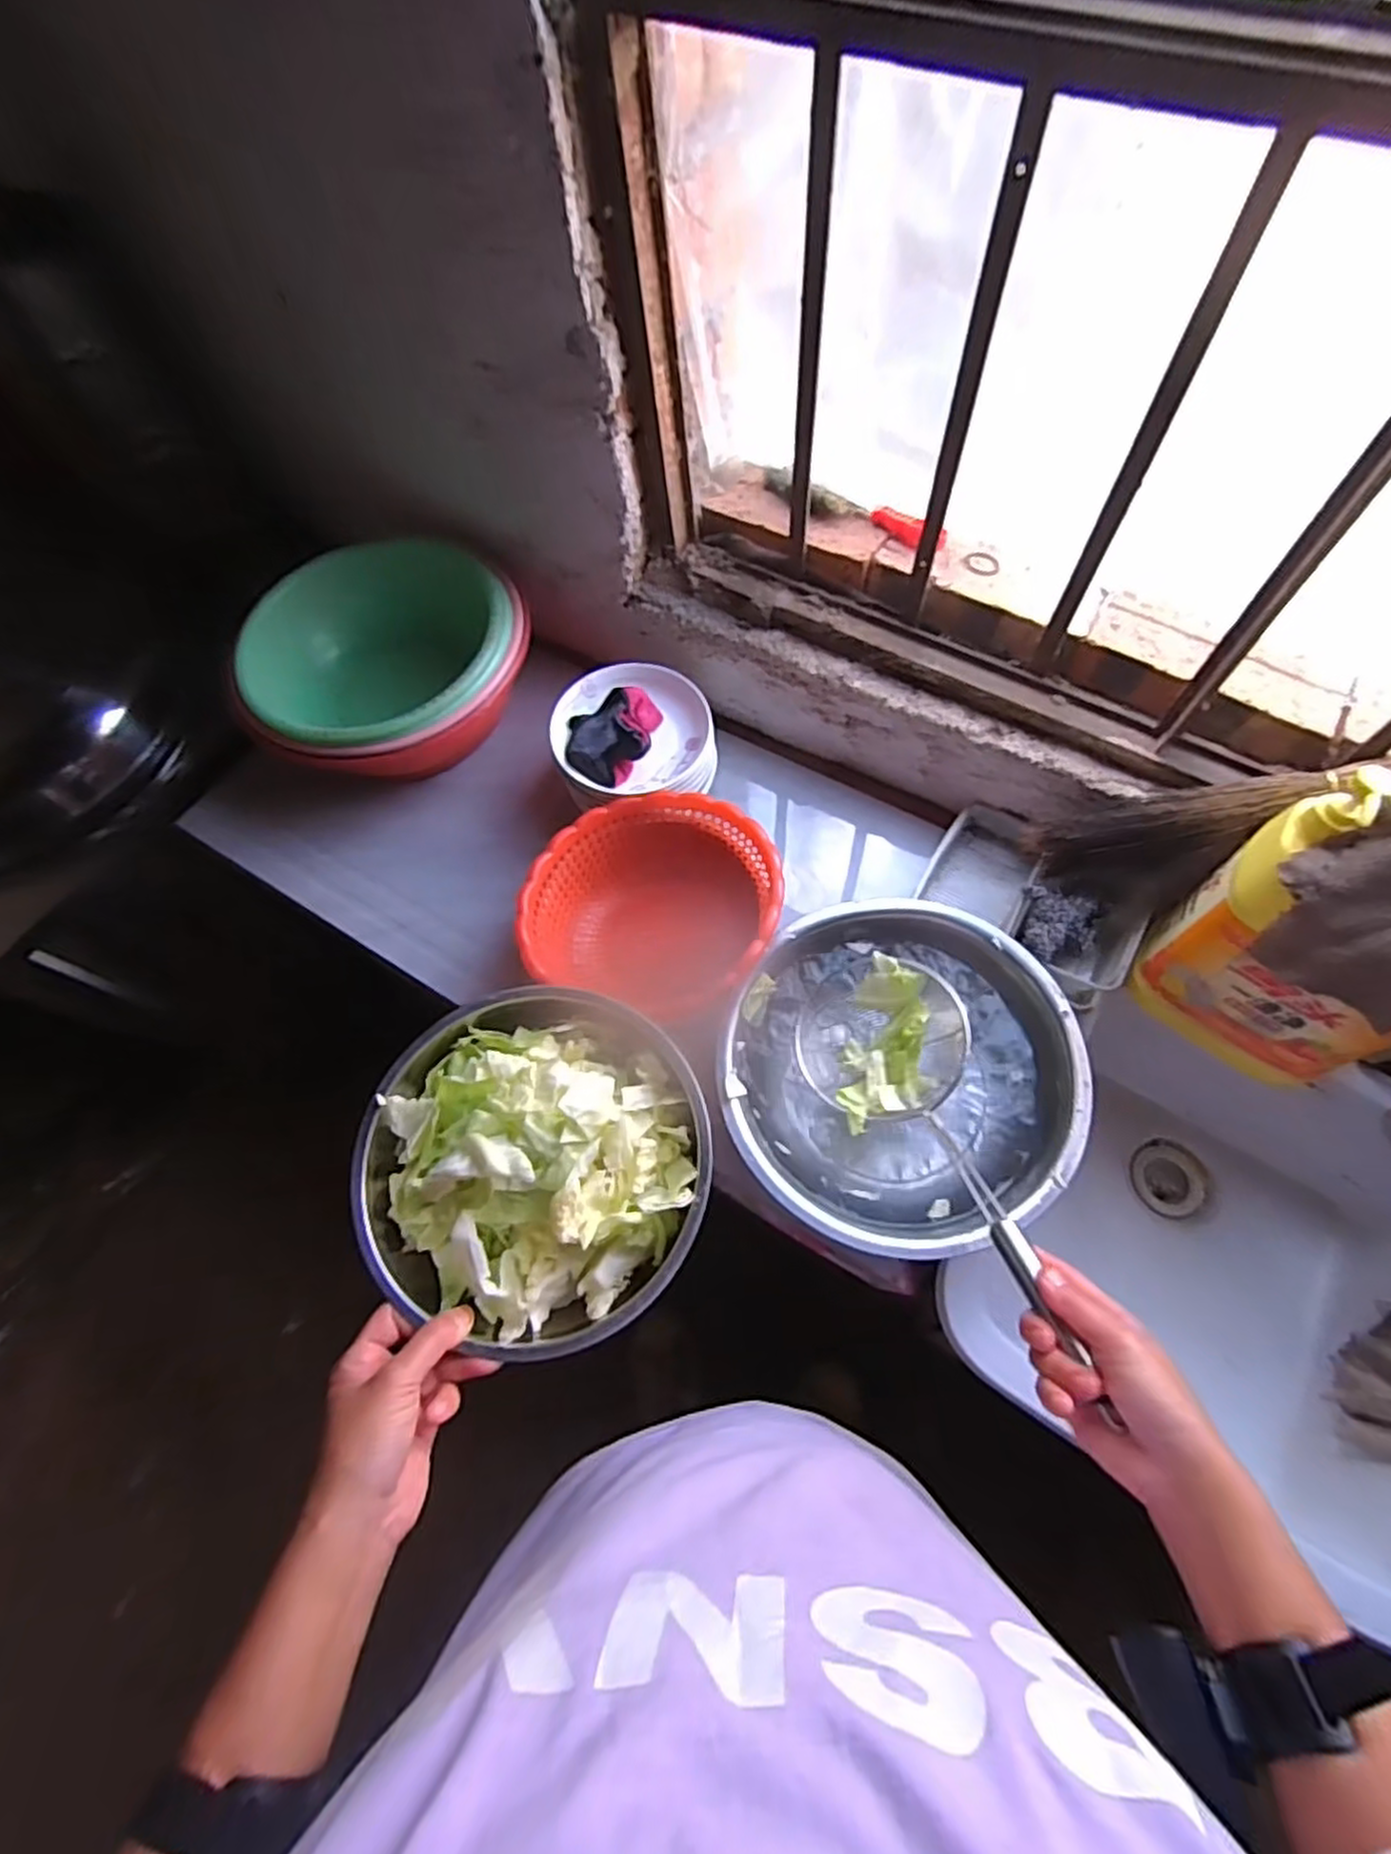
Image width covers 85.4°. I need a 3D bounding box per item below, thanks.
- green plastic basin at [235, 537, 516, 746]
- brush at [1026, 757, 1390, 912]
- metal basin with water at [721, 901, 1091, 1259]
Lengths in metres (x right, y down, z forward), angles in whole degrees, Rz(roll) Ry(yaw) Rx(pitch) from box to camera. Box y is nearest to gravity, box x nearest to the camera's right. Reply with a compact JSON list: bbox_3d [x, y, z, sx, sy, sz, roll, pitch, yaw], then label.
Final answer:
[{"bbox_3d":[-0.375,-0.314,0.912,0.285,0.129,0.284,-1,65,2],"label":"green plastic basin"},{"bbox_3d":[0.519,-0.102,0.700,0.380,0.133,0.079,-15,62,27],"label":"brush"},{"bbox_3d":[0.187,0.133,0.703,0.299,0.083,0.306,-1,65,2],"label":"metal basin with water"}]

